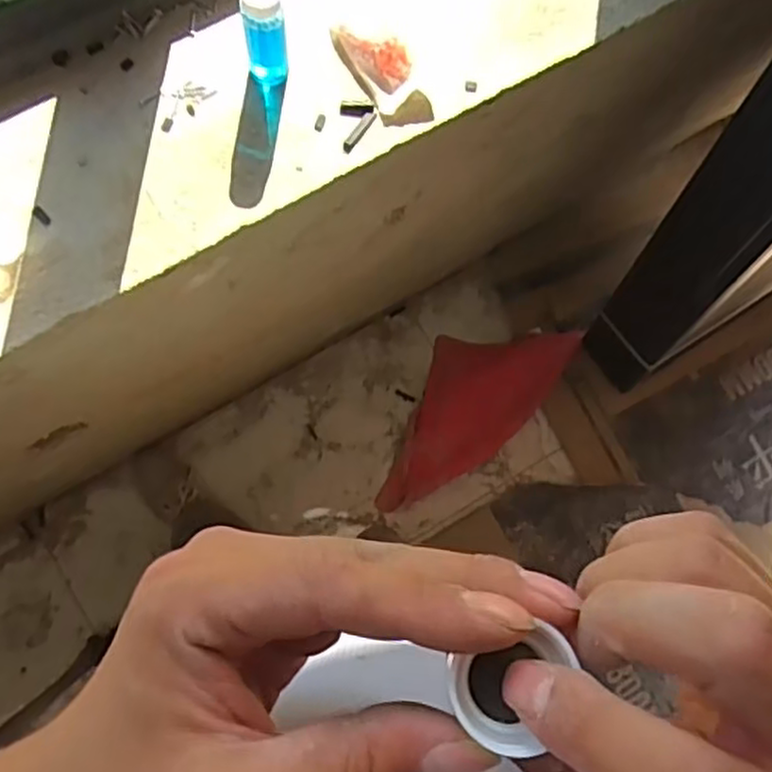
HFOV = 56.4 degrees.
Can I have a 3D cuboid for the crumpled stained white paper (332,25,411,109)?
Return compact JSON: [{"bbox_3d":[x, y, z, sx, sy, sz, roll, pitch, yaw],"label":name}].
[{"bbox_3d":[-0.010,-0.297,0.645,0.046,0.018,0.085,-34,87,-9],"label":"crumpled stained white paper"}]

